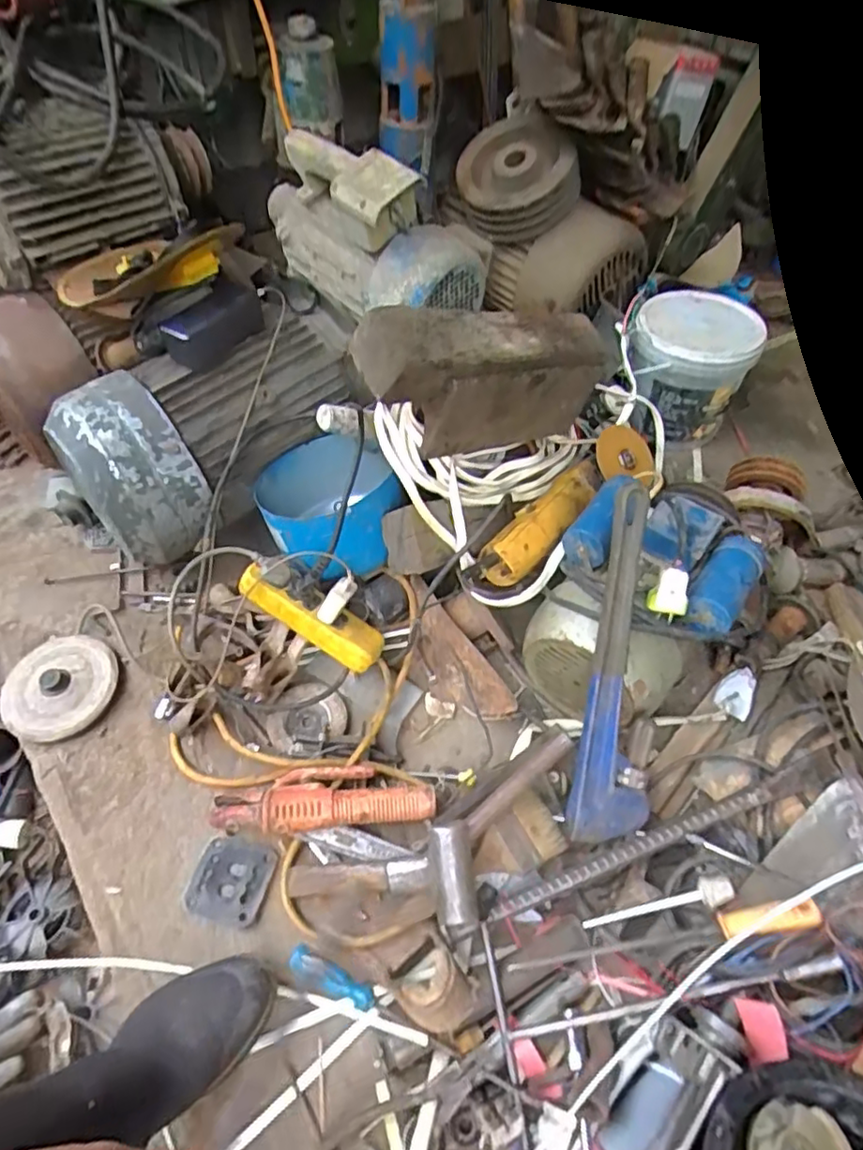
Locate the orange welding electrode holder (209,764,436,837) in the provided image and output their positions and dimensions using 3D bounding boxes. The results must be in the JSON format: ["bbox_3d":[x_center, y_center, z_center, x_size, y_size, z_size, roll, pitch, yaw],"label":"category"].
[{"bbox_3d":[-0.115,0.236,0.685,0.230,0.027,0.067,-5,52,-5],"label":"orange welding electrode holder"}]

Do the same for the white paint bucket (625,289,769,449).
[{"bbox_3d":[0.426,-0.344,1.085,0.187,0.189,0.185,1,52,-1],"label":"white paint bucket"}]

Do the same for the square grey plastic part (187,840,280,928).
[{"bbox_3d":[-0.213,0.326,0.688,0.083,0.008,0.079,11,52,7],"label":"square grey plastic part"}]

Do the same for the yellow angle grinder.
[{"bbox_3d":[0.160,-0.081,0.801,0.316,0.075,0.082,-38,62,-27],"label":"yellow angle grinder"}]

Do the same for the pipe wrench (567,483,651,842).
[{"bbox_3d":[0.189,0.094,0.647,0.076,0.022,0.355,3,96,1],"label":"pipe wrench"}]

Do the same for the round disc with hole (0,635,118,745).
[{"bbox_3d":[-0.479,0.139,0.820,0.141,0.024,0.138,1,52,-1],"label":"round disc with hole"}]

